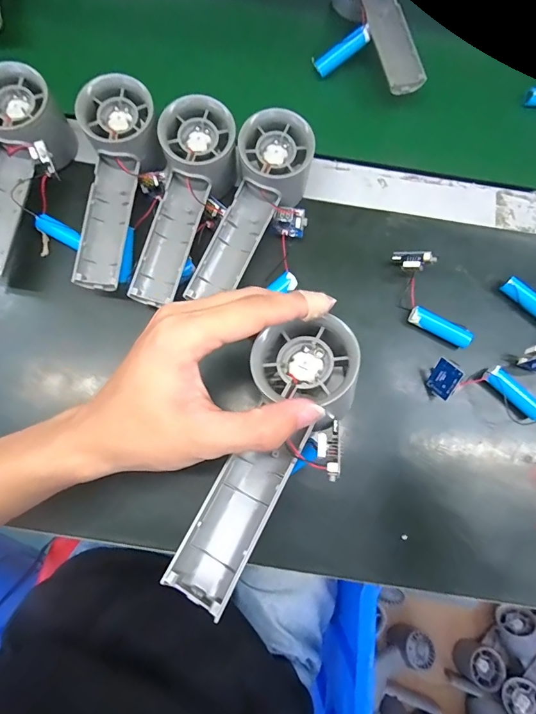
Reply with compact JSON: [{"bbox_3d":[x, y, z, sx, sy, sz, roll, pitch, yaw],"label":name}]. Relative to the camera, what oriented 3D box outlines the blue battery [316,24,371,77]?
[{"bbox_3d":[0.069,-0.283,0.360,0.053,0.015,0.013,-27,80,21],"label":"blue battery"}]

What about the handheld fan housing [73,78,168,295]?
[{"bbox_3d":[-0.120,-0.132,0.311,0.060,0.038,0.156,11,92,2],"label":"handheld fan housing"}]

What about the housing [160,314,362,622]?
[{"bbox_3d":[-0.004,0.049,0.208,0.055,0.027,0.160,28,83,5],"label":"housing"}]

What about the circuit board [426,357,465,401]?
[{"bbox_3d":[0.138,0.017,0.304,0.006,0.030,0.023,-9,45,-35],"label":"circuit board"}]

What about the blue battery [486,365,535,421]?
[{"bbox_3d":[0.196,0.030,0.314,0.050,0.016,0.016,44,80,2],"label":"blue battery"}]

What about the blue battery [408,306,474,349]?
[{"bbox_3d":[0.141,-0.023,0.324,0.052,0.016,0.015,28,80,-1],"label":"blue battery"}]

